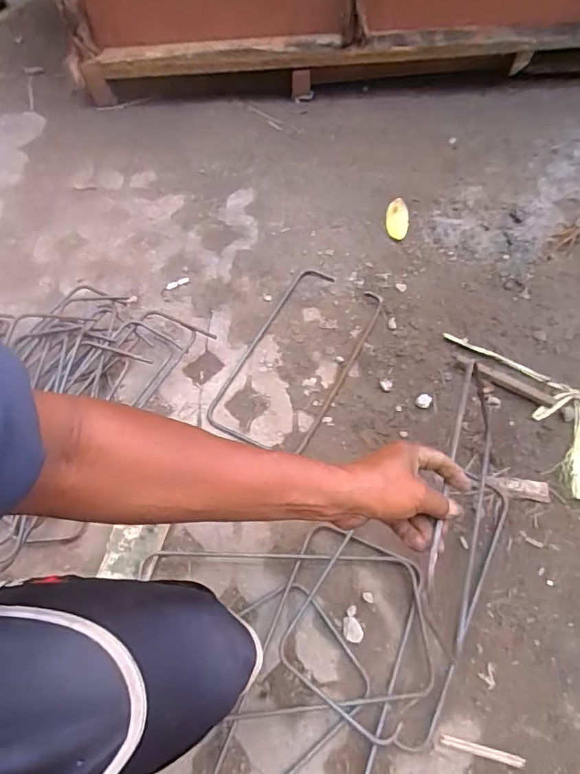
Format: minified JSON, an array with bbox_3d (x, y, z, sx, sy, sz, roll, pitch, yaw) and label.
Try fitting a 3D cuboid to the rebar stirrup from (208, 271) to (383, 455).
[{"bbox_3d":[0.017,-0.056,0.882,0.167,0.009,0.348,23,64,17],"label":"rebar stirrup"}]

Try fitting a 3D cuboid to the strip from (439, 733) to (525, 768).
[{"bbox_3d":[0.212,0.401,0.584,0.089,0.005,0.010,11,61,11],"label":"strip"}]

